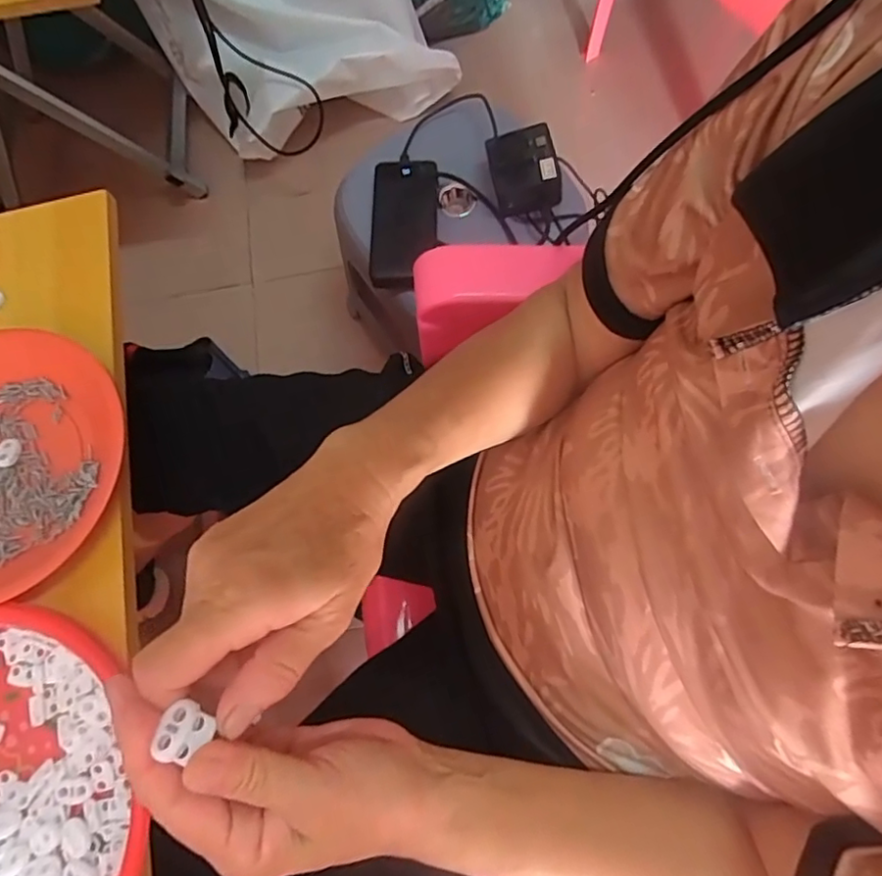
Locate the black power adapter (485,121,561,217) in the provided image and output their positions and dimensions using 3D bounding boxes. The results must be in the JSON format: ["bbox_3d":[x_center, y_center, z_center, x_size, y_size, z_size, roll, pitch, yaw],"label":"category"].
[{"bbox_3d":[0.093,-0.303,0.682,0.072,0.057,0.081,-14,74,0],"label":"black power adapter"}]

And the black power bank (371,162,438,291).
[{"bbox_3d":[-0.042,-0.255,0.700,0.073,0.031,0.161,1,74,4],"label":"black power bank"}]

